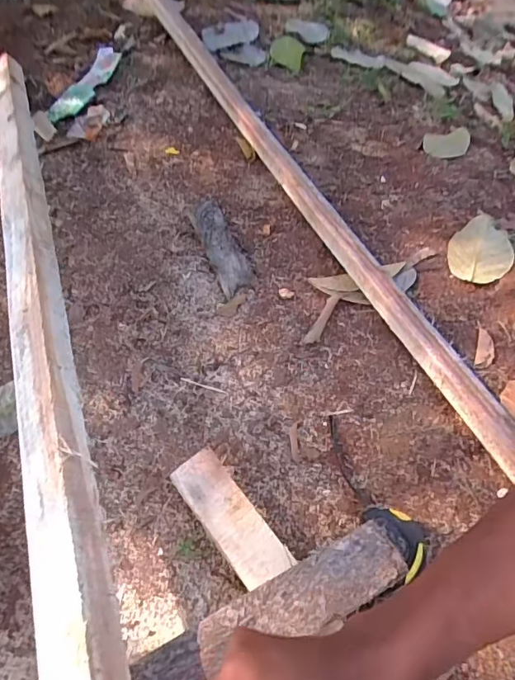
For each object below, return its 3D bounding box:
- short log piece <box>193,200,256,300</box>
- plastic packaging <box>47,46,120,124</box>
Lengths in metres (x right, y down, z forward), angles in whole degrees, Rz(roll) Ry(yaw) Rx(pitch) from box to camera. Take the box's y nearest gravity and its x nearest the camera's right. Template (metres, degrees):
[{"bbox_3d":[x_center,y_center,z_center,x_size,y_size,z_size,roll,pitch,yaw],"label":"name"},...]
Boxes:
[{"bbox_3d":[-0.062,-0.161,0.775,0.057,0.013,0.205,-21,59,-11],"label":"short log piece"},{"bbox_3d":[-0.374,-0.562,1.029,0.068,0.015,0.279,8,58,7],"label":"plastic packaging"}]

